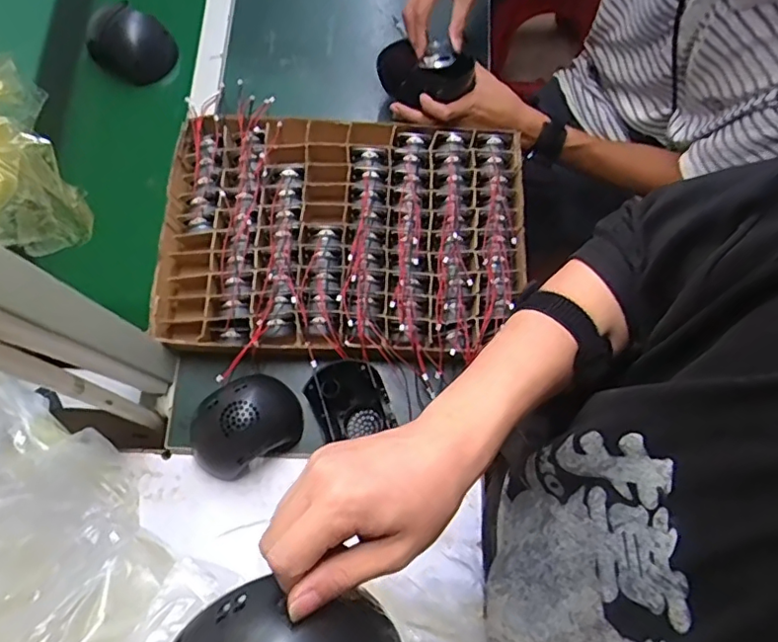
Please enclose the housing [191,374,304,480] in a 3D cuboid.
[{"bbox_3d":[-0.169,0.118,0.648,0.124,0.063,0.094,-28,77,-8],"label":"housing"}]

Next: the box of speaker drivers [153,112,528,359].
[{"bbox_3d":[-0.058,-0.106,0.732,0.446,0.063,0.326,3,75,0],"label":"box of speaker drivers"}]

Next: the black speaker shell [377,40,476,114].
[{"bbox_3d":[0.048,-0.331,0.759,0.128,0.049,0.074,8,75,1],"label":"black speaker shell"}]

